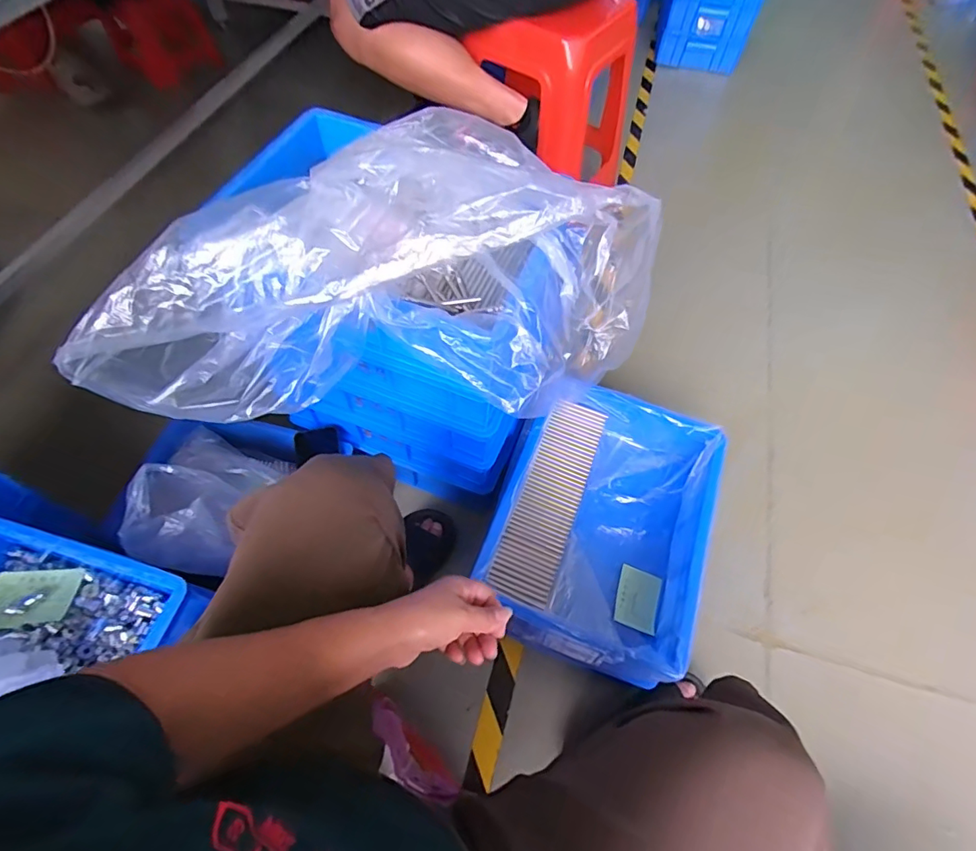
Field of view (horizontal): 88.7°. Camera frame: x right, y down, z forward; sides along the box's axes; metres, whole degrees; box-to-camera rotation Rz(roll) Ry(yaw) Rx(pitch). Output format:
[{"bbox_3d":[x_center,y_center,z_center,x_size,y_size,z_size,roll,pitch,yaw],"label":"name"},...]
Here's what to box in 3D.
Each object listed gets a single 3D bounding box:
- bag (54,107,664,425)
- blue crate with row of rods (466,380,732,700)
[{"bbox_3d":[-0.133,-0.190,0.563,0.623,0.198,0.321,-2,60,-4],"label":"bag"},{"bbox_3d":[0.176,0.154,0.803,0.310,0.108,0.417,20,61,9],"label":"blue crate with row of rods"}]

